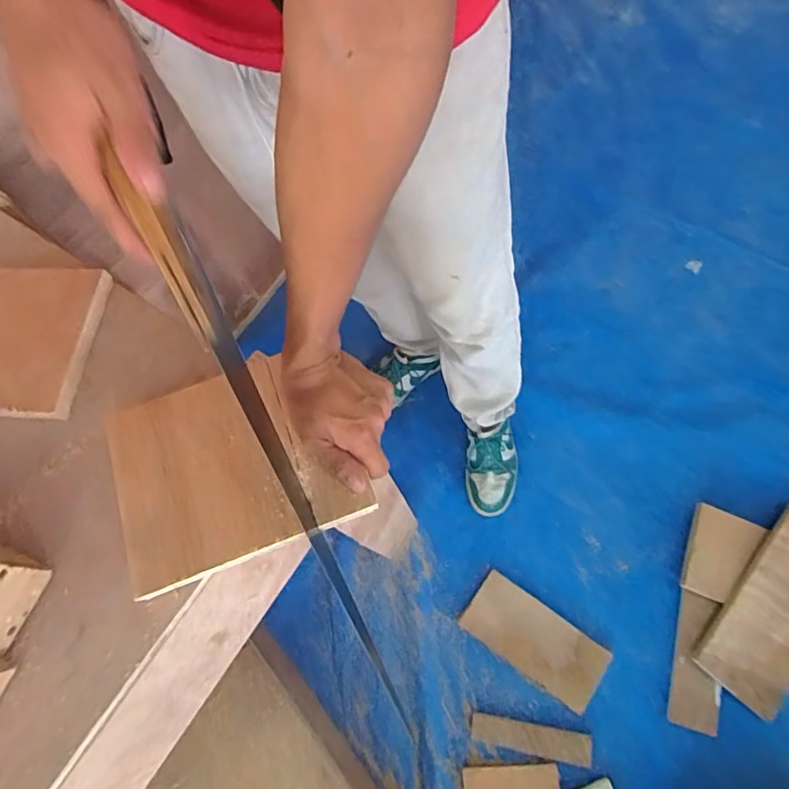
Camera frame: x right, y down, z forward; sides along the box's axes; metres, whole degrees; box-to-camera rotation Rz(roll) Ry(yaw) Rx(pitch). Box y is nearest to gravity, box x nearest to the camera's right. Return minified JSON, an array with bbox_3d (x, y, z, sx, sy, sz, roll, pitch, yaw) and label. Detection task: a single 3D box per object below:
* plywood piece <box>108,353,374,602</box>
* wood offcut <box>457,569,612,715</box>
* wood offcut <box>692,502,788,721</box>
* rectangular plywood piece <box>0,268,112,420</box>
[{"bbox_3d":[-0.149,0.060,0.475,0.201,0.008,0.172,-22,67,-2],"label":"plywood piece"},{"bbox_3d":[0.271,0.477,1.045,0.271,0.023,0.127,33,77,18],"label":"wood offcut"},{"bbox_3d":[0.735,0.396,1.012,0.180,0.023,0.378,39,79,4],"label":"wood offcut"},{"bbox_3d":[-0.439,-0.059,0.566,0.247,0.019,0.165,2,68,10],"label":"rectangular plywood piece"}]

